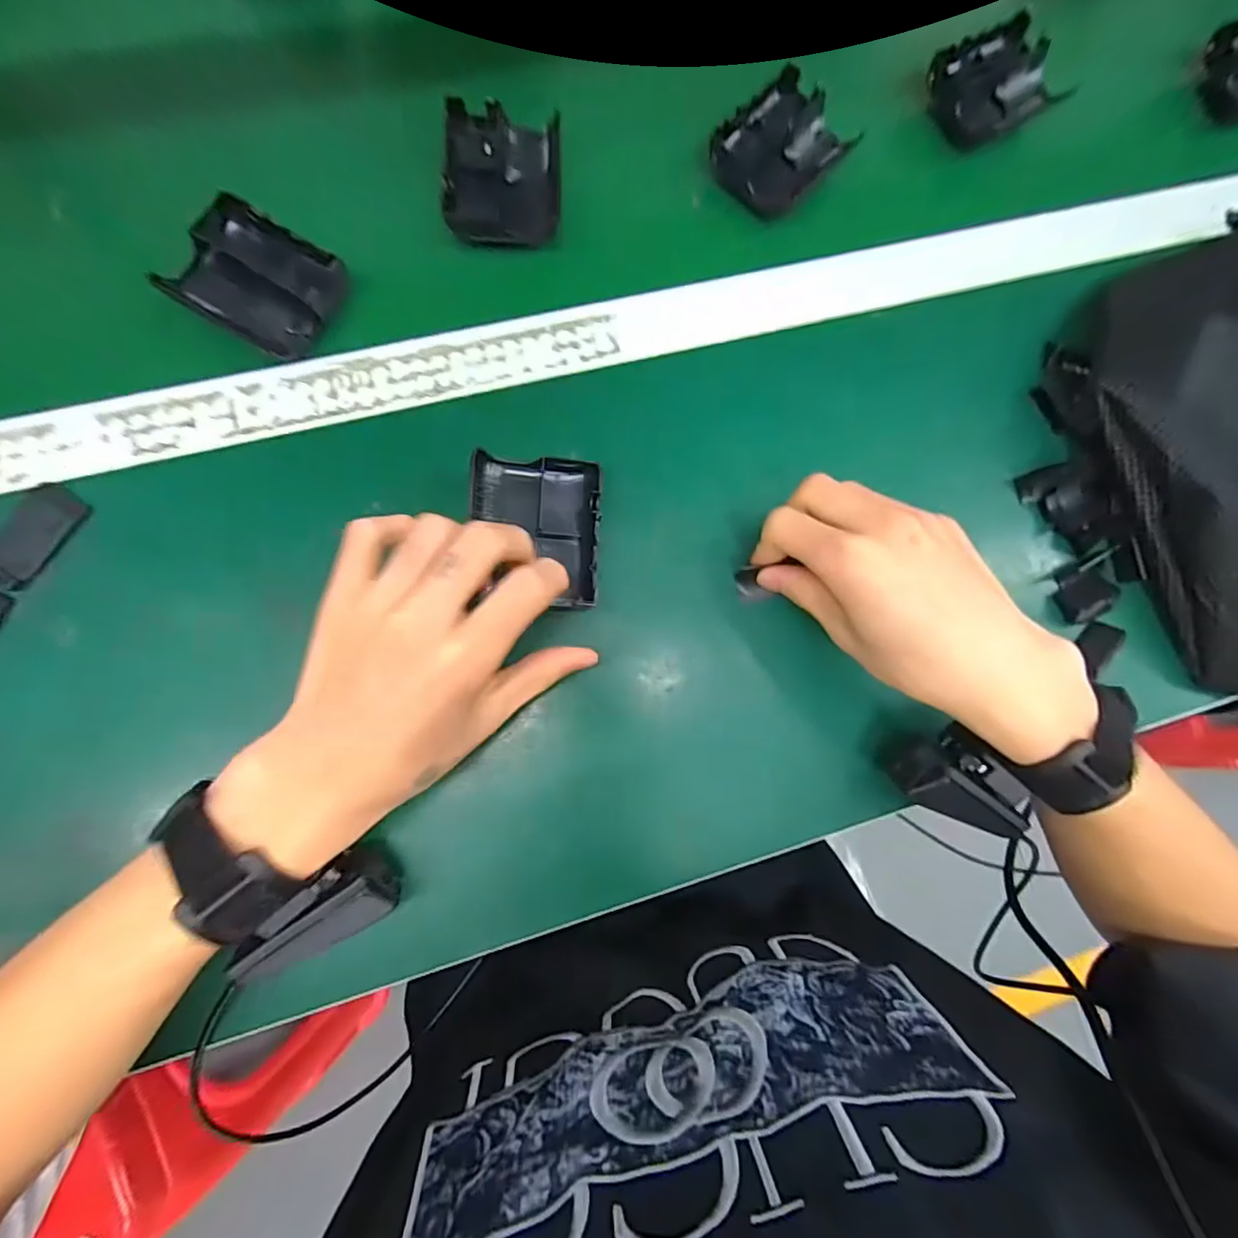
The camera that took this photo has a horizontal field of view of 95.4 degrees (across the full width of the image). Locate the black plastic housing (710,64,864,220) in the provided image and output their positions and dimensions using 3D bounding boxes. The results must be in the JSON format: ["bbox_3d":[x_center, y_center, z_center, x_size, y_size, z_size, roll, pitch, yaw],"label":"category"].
[{"bbox_3d":[0.105,-0.304,0.364,0.065,0.022,0.078,43,81,2],"label":"black plastic housing"}]

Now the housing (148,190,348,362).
[{"bbox_3d":[-0.204,-0.189,0.317,0.083,0.023,0.064,31,81,0],"label":"housing"}]

